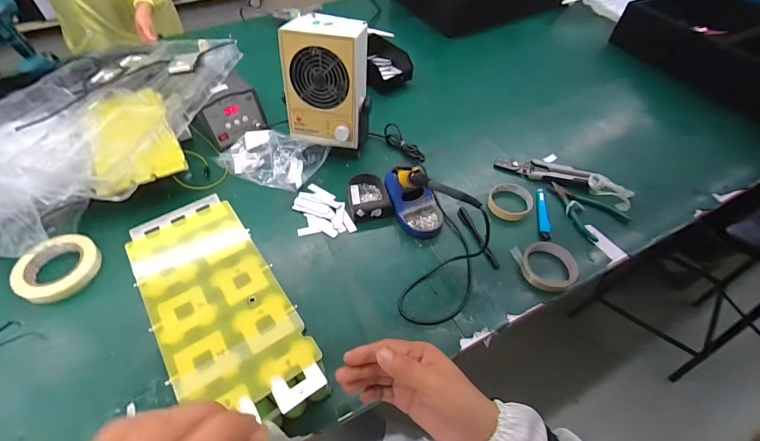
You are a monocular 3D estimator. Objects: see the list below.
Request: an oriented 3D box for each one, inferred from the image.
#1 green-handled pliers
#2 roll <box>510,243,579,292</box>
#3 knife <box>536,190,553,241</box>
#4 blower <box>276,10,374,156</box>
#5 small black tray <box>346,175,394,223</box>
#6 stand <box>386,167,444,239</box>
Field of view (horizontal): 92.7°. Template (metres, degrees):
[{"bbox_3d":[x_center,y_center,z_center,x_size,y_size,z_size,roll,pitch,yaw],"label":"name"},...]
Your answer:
[{"bbox_3d":[0.403,-0.033,0.716,0.100,0.012,0.145,-19,55,-16],"label":"green-handled pliers"},{"bbox_3d":[0.292,0.074,0.626,0.092,0.026,0.093,1,52,-2],"label":"roll"},{"bbox_3d":[0.318,-0.016,0.704,0.020,0.010,0.121,9,52,5],"label":"knife"},{"bbox_3d":[-0.102,-0.255,0.732,0.152,0.248,0.130,9,52,6],"label":"blower"},{"bbox_3d":[-0.023,-0.049,0.709,0.074,0.031,0.103,-11,53,-10],"label":"small black tray"},{"bbox_3d":[0.066,-0.048,0.678,0.086,0.079,0.152,-16,55,-15],"label":"stand"}]

